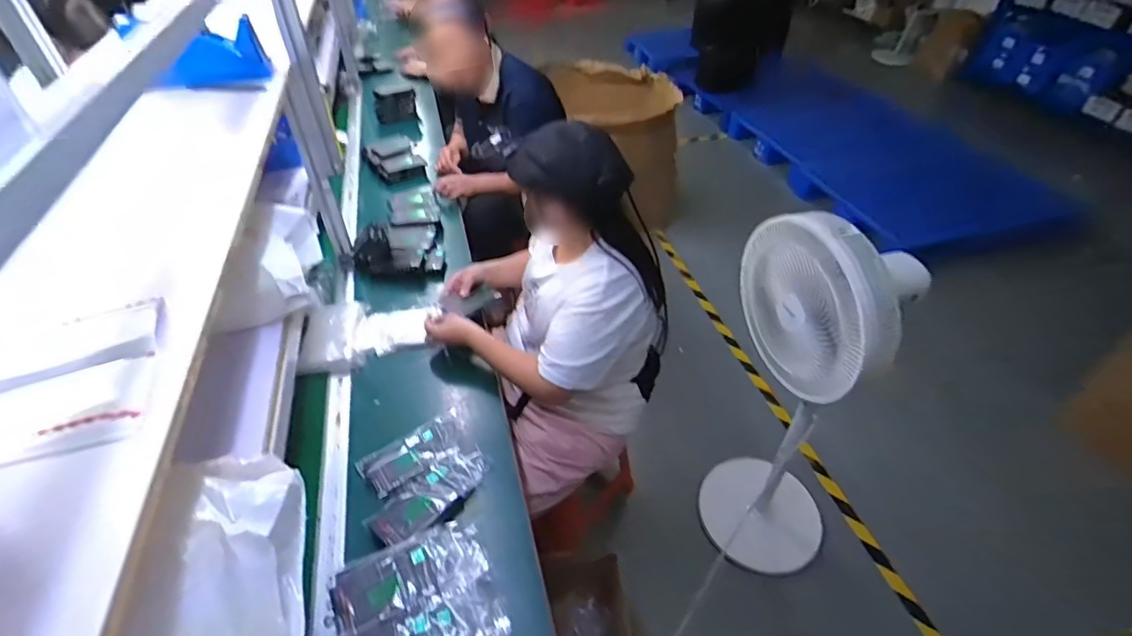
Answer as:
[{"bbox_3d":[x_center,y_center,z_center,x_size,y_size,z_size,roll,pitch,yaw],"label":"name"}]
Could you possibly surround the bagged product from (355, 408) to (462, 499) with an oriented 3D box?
[{"bbox_3d":[-0.279,0.253,0.970,0.191,0.018,0.100,-25,48,-23],"label":"bagged product"}]

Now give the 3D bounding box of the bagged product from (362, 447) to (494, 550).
[{"bbox_3d":[-0.229,0.305,0.909,0.218,0.025,0.095,-34,52,-29],"label":"bagged product"}]

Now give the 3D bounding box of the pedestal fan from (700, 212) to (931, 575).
[{"bbox_3d":[0.573,0.225,1.231,0.337,1.054,0.325,-10,44,-9],"label":"pedestal fan"}]

